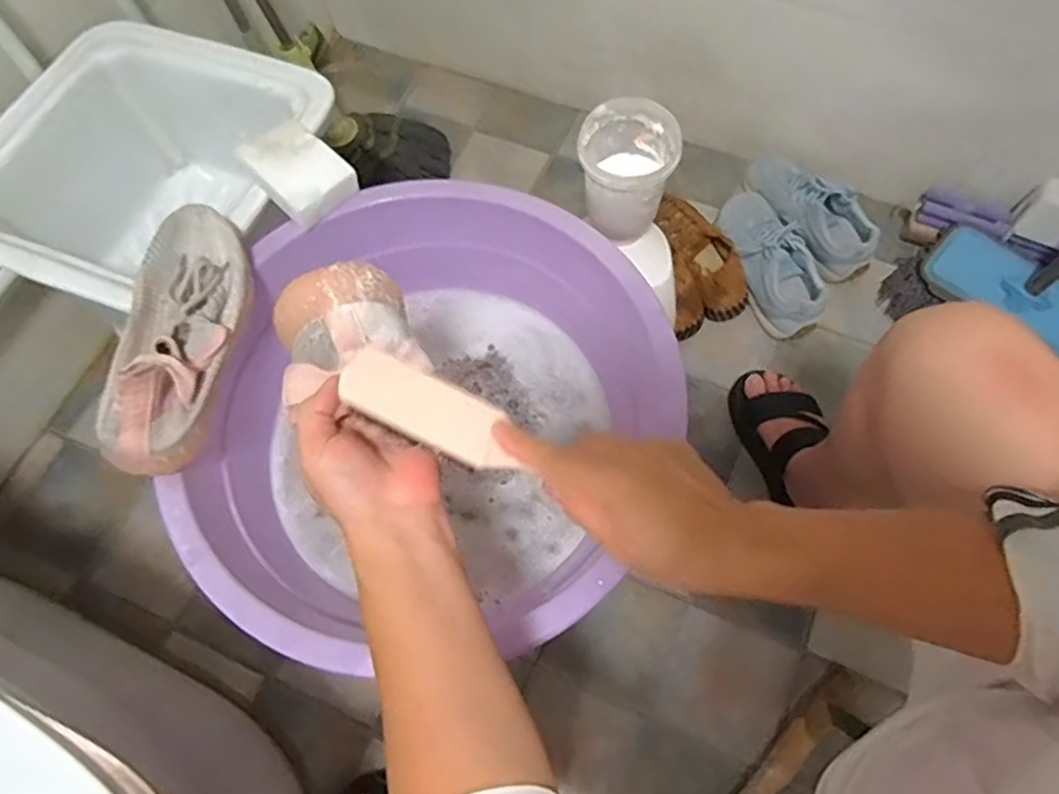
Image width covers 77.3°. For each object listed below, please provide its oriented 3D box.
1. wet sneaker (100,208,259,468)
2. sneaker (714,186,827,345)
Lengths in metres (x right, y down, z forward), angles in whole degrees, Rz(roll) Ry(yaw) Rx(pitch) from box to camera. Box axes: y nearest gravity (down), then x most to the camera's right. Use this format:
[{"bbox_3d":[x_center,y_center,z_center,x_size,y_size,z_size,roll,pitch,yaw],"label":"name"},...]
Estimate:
[{"bbox_3d":[-0.299,-0.060,0.555,0.088,0.059,0.244,0,68,1],"label":"wet sneaker"},{"bbox_3d":[0.353,-0.204,0.958,0.100,0.079,0.234,-19,69,-6],"label":"sneaker"}]

